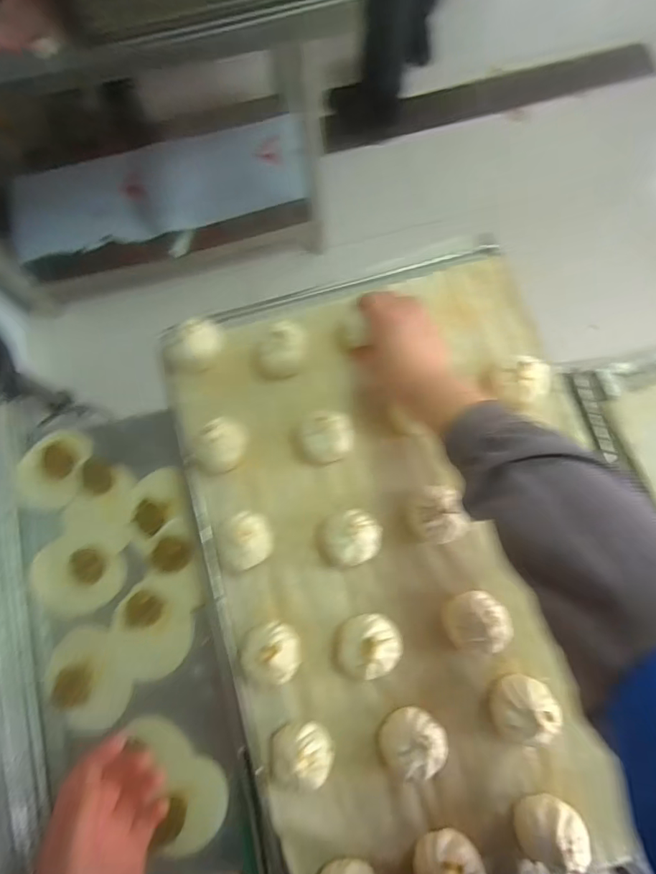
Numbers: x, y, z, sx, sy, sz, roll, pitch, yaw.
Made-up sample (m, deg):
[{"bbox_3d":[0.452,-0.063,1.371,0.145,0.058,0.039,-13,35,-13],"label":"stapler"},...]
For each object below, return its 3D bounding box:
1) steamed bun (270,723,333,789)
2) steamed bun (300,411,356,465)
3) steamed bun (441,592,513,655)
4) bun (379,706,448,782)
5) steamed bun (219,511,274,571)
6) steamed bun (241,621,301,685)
[{"bbox_3d":[-0.023,0.272,0.416,0.055,0.037,0.050,4,76,2],"label":"steamed bun"},{"bbox_3d":[-0.004,0.000,0.489,0.056,0.039,0.050,2,76,1],"label":"steamed bun"},{"bbox_3d":[0.132,0.164,0.436,0.048,0.038,0.050,0,76,1],"label":"steamed bun"},{"bbox_3d":[0.071,0.258,0.416,0.055,0.033,0.046,-23,77,-5],"label":"bun"},{"bbox_3d":[-0.080,0.097,0.460,0.052,0.041,0.055,30,78,8],"label":"steamed bun"},{"bbox_3d":[-0.051,0.191,0.437,0.051,0.043,0.047,0,76,1],"label":"steamed bun"}]

